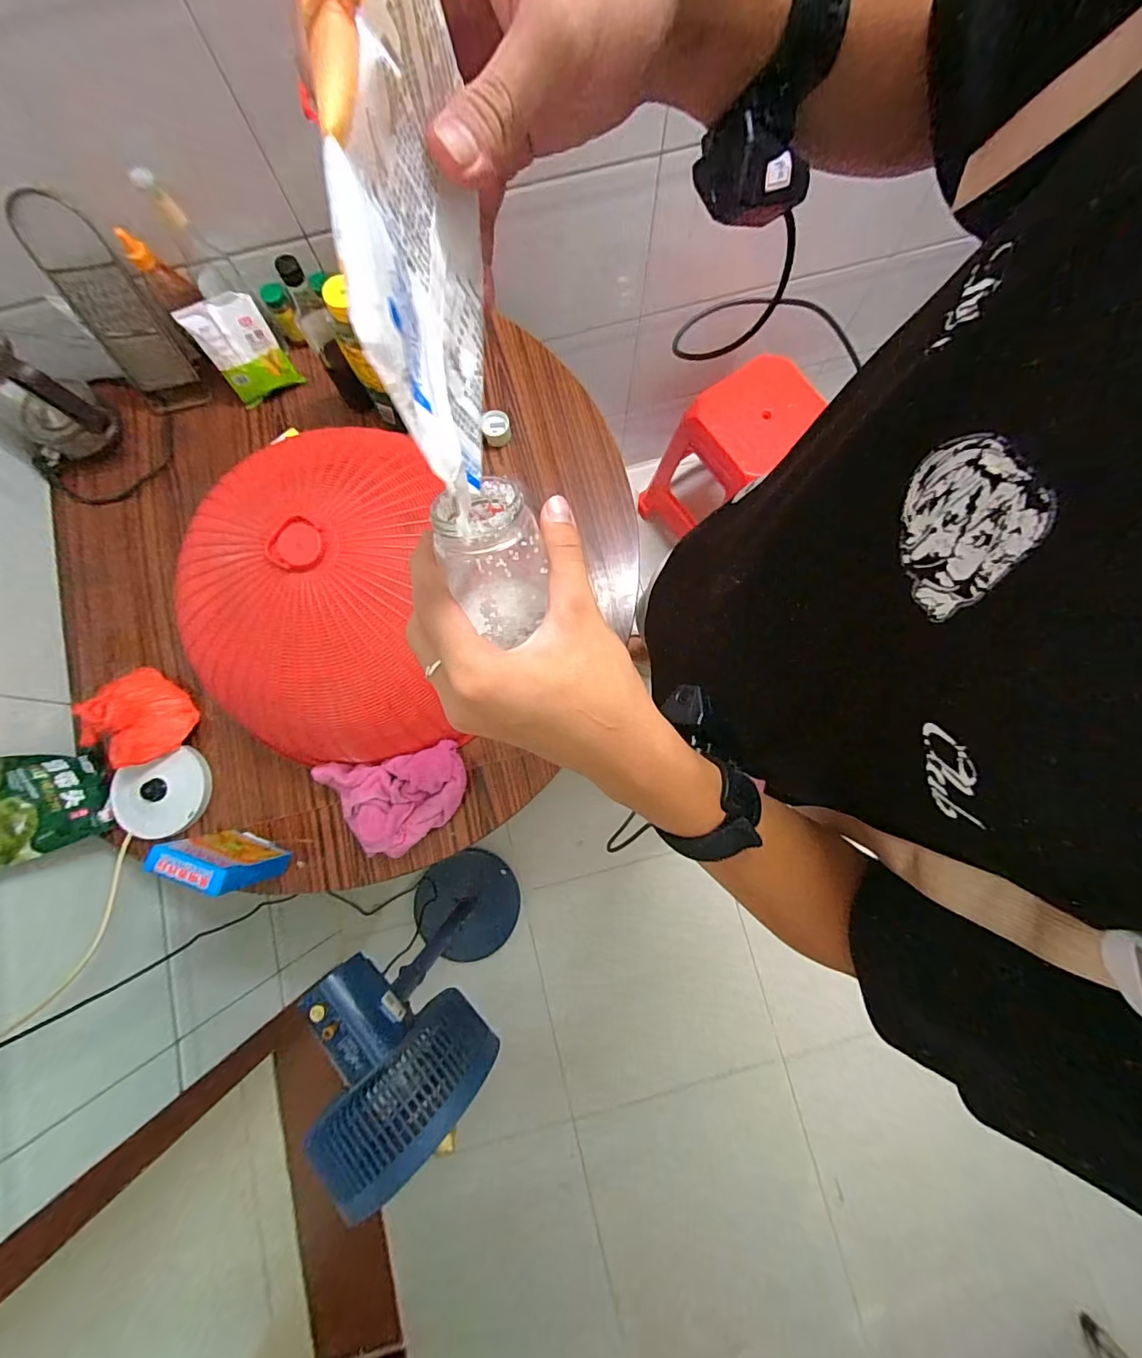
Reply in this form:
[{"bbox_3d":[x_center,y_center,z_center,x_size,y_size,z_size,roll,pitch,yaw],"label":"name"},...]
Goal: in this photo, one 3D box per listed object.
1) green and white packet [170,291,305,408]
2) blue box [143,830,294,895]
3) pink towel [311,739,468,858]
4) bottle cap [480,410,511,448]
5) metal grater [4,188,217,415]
[{"bbox_3d":[-0.595,-0.595,0.894,0.125,0.160,0.034,-21,57,-2],"label":"green and white packet"},{"bbox_3d":[-0.507,0.266,0.722,0.120,0.172,0.041,19,81,4],"label":"blue box"},{"bbox_3d":[-0.272,0.194,0.784,0.217,0.073,0.148,-11,80,-1],"label":"pink towel"},{"bbox_3d":[-0.140,-0.472,0.922,0.054,0.034,0.060,-17,80,-2],"label":"bottle cap"},{"bbox_3d":[-0.774,-0.619,0.845,0.121,0.317,0.029,-14,62,-7],"label":"metal grater"}]

